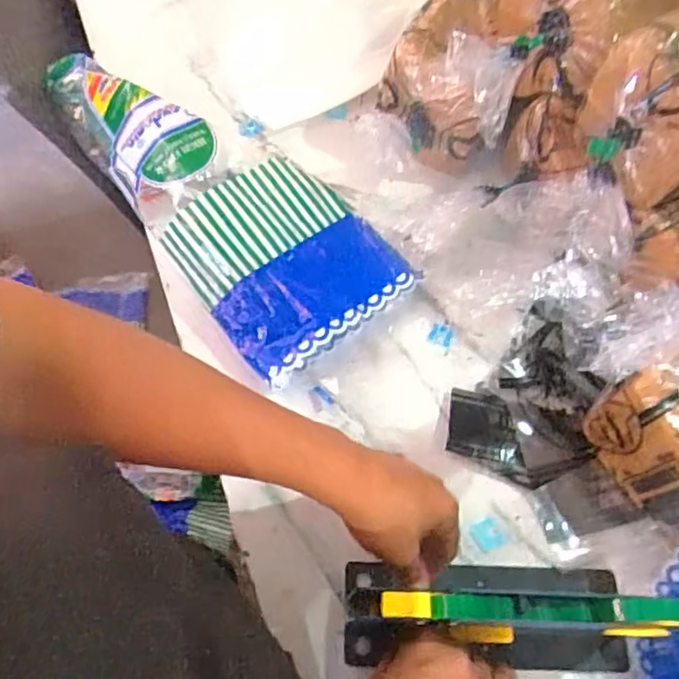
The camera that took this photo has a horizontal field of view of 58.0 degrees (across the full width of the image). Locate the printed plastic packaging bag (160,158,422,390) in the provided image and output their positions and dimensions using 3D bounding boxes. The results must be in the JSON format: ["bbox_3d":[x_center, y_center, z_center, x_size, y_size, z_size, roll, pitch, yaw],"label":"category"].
[{"bbox_3d":[-0.049,-0.072,0.571,0.174,0.057,0.176,-36,71,-19],"label":"printed plastic packaging bag"}]

